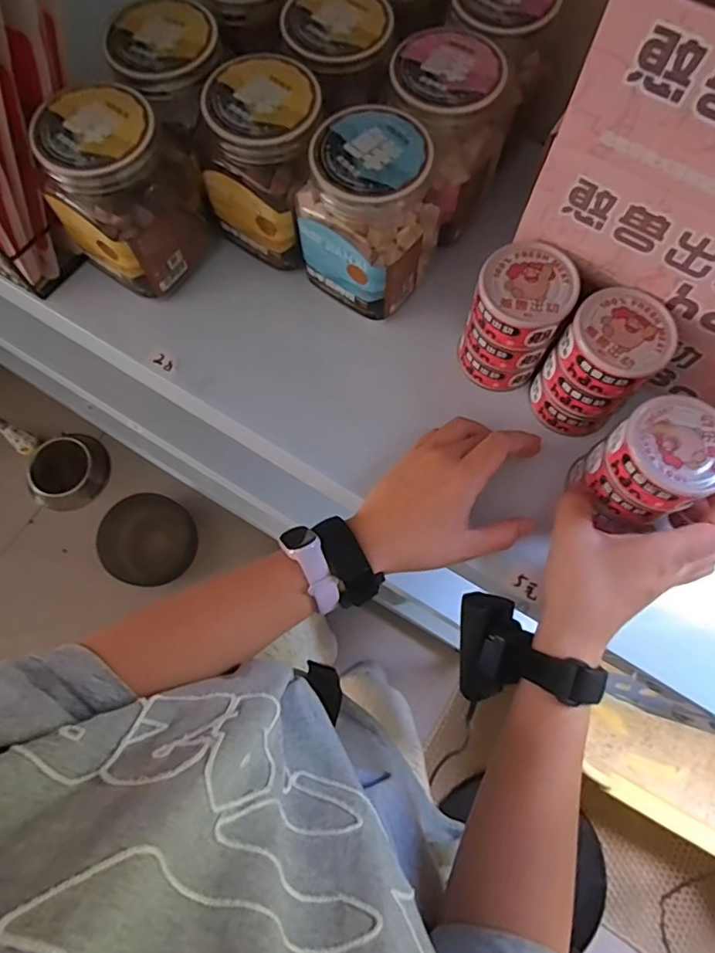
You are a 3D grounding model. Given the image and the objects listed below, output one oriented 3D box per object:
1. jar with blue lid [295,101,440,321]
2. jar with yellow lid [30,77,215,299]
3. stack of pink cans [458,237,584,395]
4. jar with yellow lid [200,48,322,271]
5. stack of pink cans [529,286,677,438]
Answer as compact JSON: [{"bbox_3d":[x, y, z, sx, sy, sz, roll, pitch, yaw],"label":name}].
[{"bbox_3d":[0.010,-0.192,0.400,0.085,0.105,0.081,37,77,10],"label":"jar with blue lid"},{"bbox_3d":[-0.174,-0.213,0.408,0.080,0.113,0.094,29,76,8],"label":"jar with yellow lid"},{"bbox_3d":[0.114,-0.116,0.396,0.063,0.090,0.067,20,75,6],"label":"stack of pink cans"},{"bbox_3d":[-0.070,-0.241,0.416,0.083,0.105,0.088,20,75,6],"label":"jar with yellow lid"},{"bbox_3d":[0.169,-0.079,0.383,0.061,0.086,0.066,37,77,10],"label":"stack of pink cans"}]

